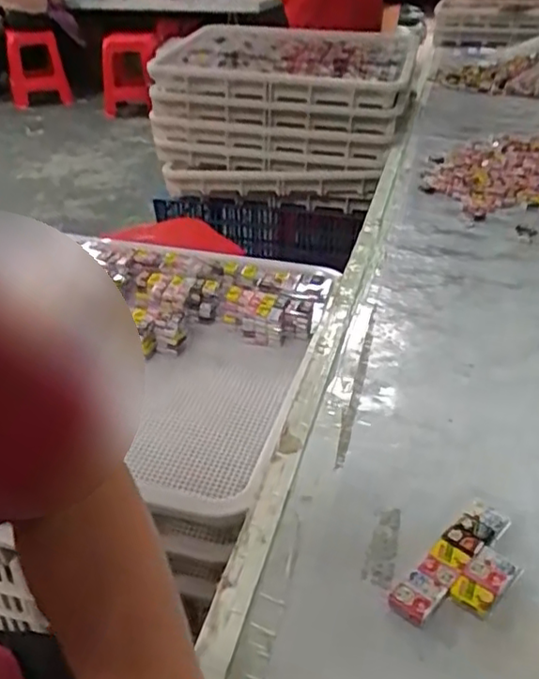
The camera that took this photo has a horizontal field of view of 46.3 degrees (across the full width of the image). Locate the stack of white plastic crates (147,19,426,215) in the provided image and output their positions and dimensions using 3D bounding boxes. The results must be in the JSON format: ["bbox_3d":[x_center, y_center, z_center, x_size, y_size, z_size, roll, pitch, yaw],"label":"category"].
[{"bbox_3d":[0.039,-0.501,1.434,0.553,0.331,0.298,14,36,21],"label":"stack of white plastic crates"}]

